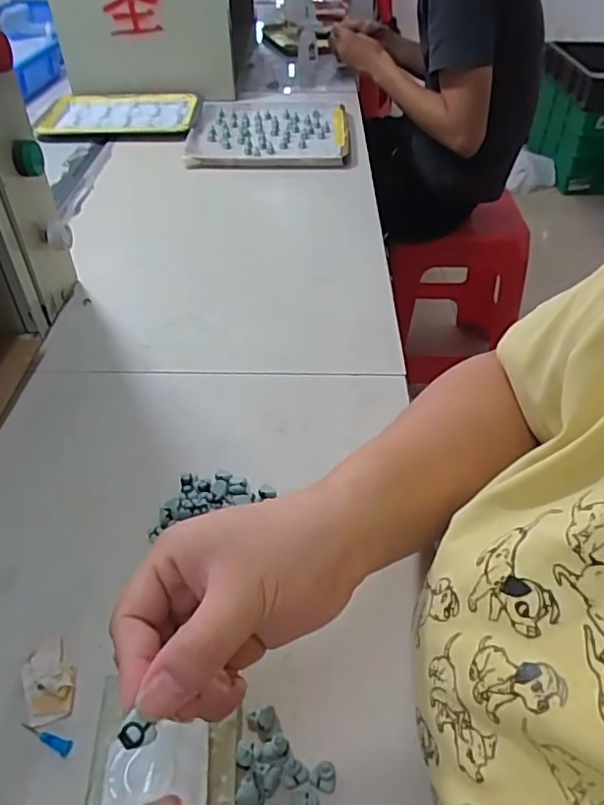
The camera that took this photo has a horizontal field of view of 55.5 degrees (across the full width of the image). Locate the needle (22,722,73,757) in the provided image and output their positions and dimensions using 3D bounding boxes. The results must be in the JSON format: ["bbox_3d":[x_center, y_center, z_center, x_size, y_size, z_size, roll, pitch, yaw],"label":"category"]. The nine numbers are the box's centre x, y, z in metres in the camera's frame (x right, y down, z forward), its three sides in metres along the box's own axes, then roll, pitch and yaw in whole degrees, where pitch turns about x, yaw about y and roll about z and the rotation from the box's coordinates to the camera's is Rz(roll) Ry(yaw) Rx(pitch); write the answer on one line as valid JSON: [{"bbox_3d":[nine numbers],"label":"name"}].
[{"bbox_3d":[-0.129,0.167,0.286,0.030,0.004,0.007,13,45,14],"label":"needle"}]

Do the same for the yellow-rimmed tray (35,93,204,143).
[{"bbox_3d":[-0.297,-0.474,0.947,0.250,0.020,0.191,3,43,1],"label":"yellow-rimmed tray"}]

